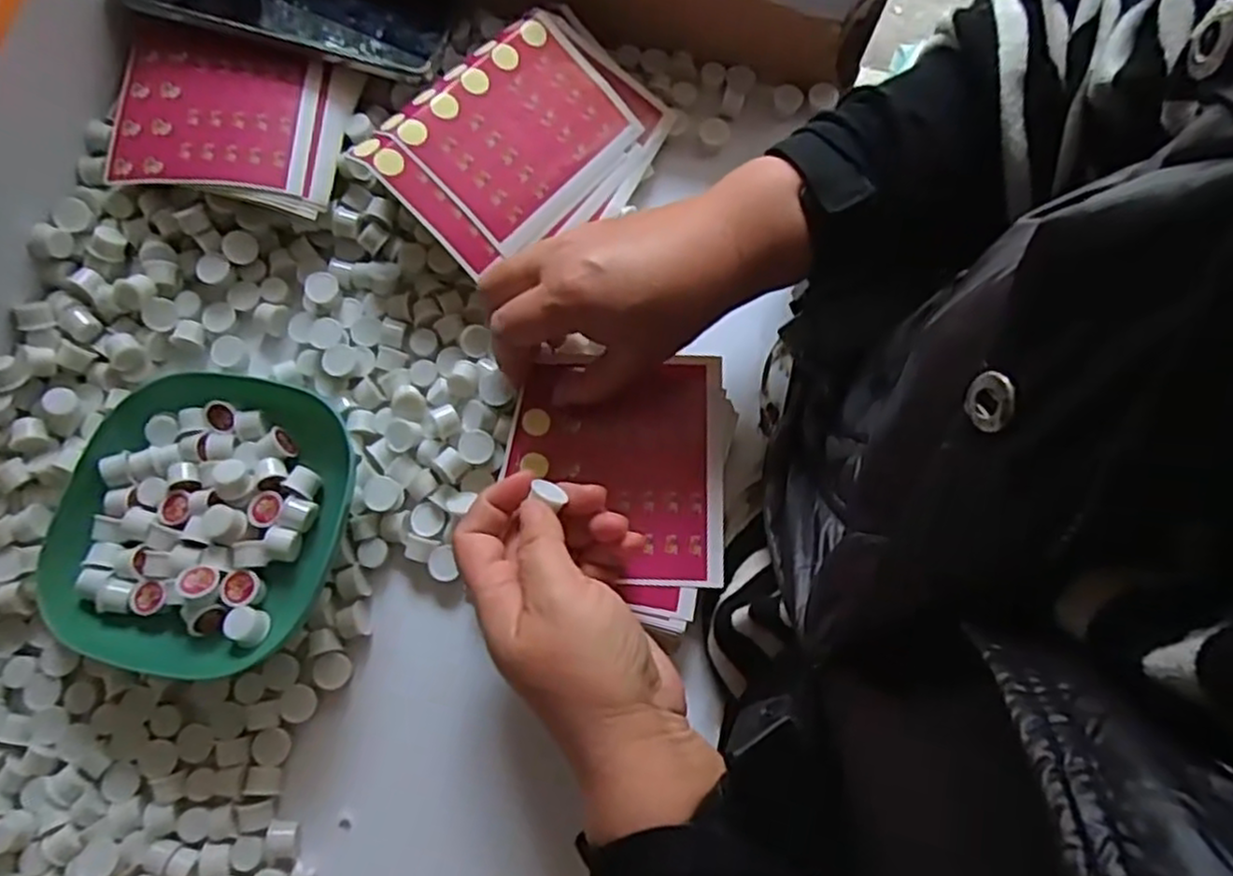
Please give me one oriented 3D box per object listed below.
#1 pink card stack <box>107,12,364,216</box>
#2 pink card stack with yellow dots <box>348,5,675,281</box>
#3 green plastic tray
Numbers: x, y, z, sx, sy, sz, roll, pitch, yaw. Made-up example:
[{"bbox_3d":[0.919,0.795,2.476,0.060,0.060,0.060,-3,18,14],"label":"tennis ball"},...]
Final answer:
[{"bbox_3d":[-0.204,-0.167,0.393,0.117,0.030,0.088,8,76,1],"label":"pink card stack"},{"bbox_3d":[-0.047,-0.160,0.395,0.107,0.014,0.153,44,71,-13],"label":"pink card stack with yellow dots"},{"bbox_3d":[-0.199,0.036,0.348,0.127,0.025,0.133,12,76,2],"label":"green plastic tray"}]

